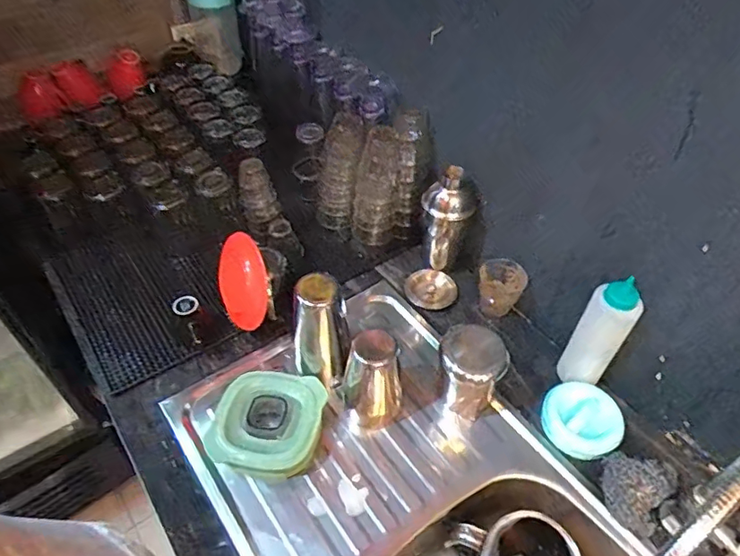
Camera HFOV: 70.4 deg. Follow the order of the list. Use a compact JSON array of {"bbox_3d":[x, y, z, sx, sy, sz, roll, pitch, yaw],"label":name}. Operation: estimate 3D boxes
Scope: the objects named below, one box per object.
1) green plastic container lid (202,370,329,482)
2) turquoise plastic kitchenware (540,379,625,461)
[{"bbox_3d":[-0.133,0.192,0.694,0.134,0.052,0.134,9,48,7],"label":"green plastic container lid"},{"bbox_3d":[0.283,0.188,0.710,0.096,0.032,0.103,0,48,0],"label":"turquoise plastic kitchenware"}]

